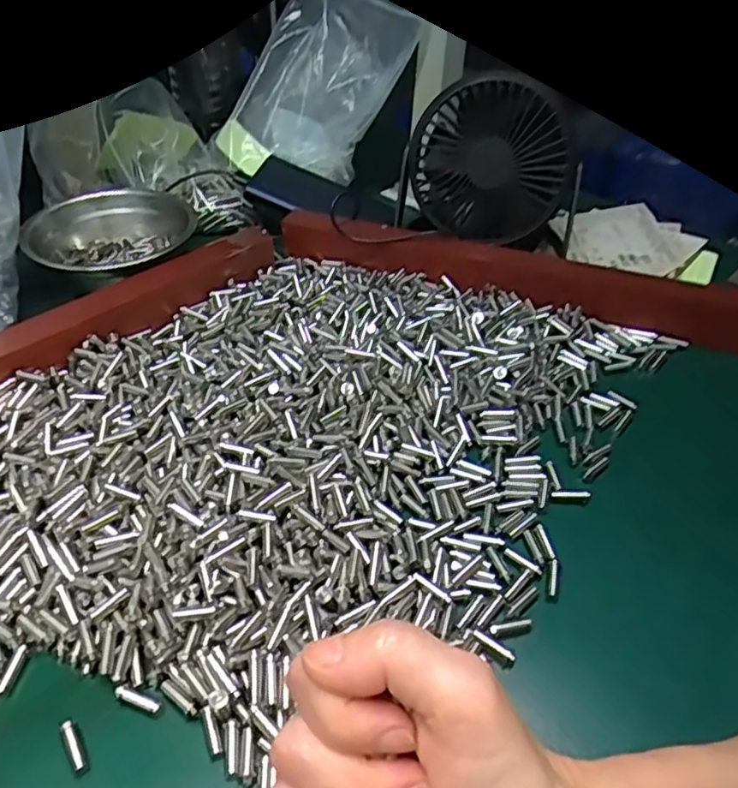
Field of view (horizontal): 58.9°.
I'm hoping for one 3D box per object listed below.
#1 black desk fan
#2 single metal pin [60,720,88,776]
[{"bbox_3d":[0.095,-0.173,0.510,0.136,0.123,0.053,15,43,12],"label":"black desk fan"},{"bbox_3d":[-0.118,0.140,0.260,0.006,0.007,0.022,-23,48,-26],"label":"single metal pin"}]

